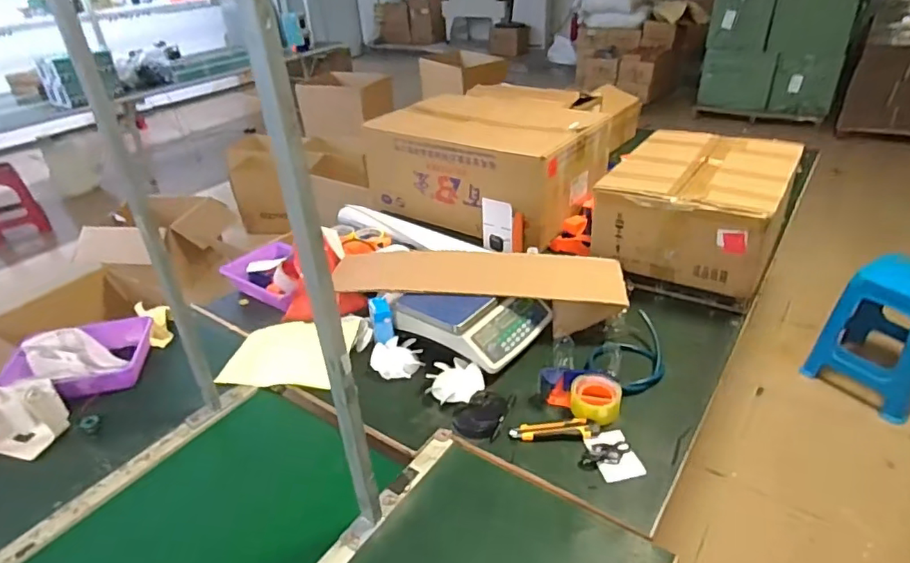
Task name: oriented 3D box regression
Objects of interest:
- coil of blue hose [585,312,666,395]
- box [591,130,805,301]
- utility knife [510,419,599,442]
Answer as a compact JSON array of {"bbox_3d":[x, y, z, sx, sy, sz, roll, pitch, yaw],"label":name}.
[{"bbox_3d":[0.385,0.152,1.132,0.219,0.056,0.128,-28,39,-32],"label":"coil of blue hose"},{"bbox_3d":[0.624,-0.207,1.399,0.374,0.199,0.488,17,39,30],"label":"box"},{"bbox_3d":[0.179,0.268,0.977,0.157,0.012,0.046,-3,33,3],"label":"utility knife"}]

